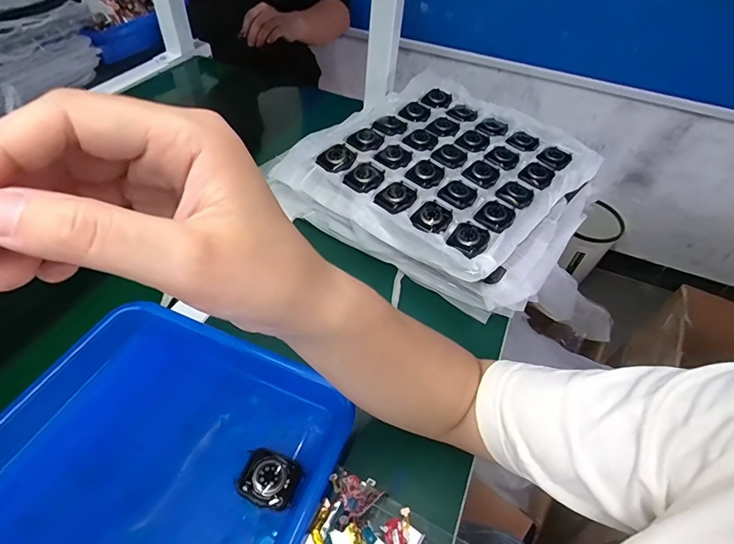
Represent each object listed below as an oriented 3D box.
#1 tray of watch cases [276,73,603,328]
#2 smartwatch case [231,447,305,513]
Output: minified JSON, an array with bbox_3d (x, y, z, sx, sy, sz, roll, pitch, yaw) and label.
[{"bbox_3d":[0.092,-0.122,0.526,0.335,0.093,0.277,30,52,20],"label":"tray of watch cases"},{"bbox_3d":[-0.073,0.156,0.312,0.044,0.010,0.036,18,49,10],"label":"smartwatch case"}]

